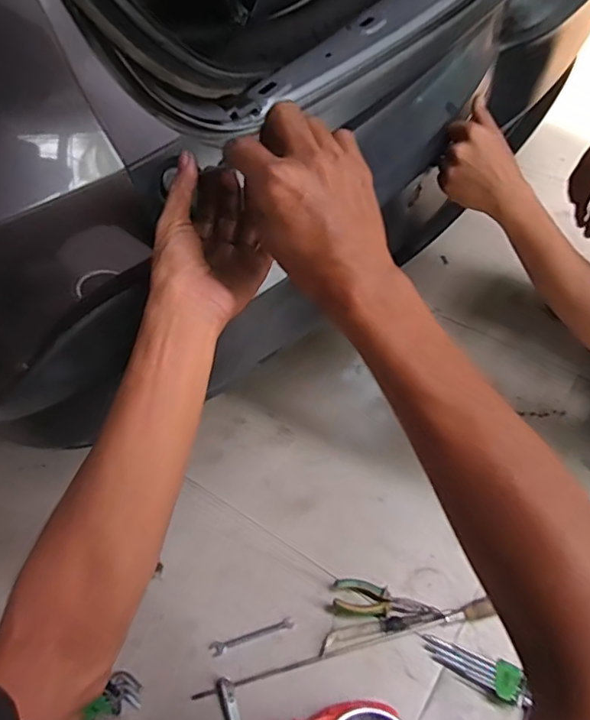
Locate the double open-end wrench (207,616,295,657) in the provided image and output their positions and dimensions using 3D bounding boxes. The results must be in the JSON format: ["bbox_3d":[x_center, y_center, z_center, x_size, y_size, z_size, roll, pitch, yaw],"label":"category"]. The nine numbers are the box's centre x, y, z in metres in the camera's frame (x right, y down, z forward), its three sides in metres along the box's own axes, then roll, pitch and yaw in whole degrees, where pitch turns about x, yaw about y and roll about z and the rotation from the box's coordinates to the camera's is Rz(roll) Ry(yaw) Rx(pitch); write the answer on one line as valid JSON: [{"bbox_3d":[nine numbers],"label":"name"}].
[{"bbox_3d":[-0.066,0.427,0.832,0.128,0.006,0.021,-17,55,-9],"label":"double open-end wrench"}]

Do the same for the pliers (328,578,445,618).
[{"bbox_3d":[0.141,0.375,0.834,0.167,0.014,0.050,7,55,8],"label":"pliers"}]

